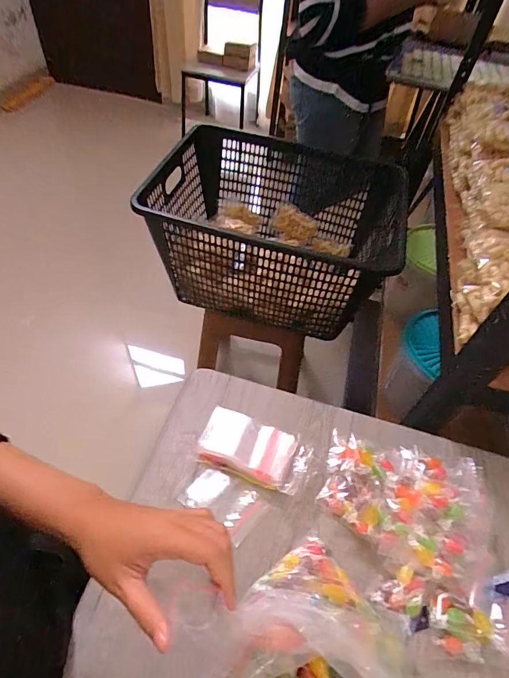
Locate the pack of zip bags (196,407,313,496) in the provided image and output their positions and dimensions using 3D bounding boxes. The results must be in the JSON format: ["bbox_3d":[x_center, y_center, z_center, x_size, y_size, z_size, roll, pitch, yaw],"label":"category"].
[{"bbox_3d":[0.000,0.142,0.497,0.136,0.027,0.074,20,52,10],"label":"pack of zip bags"}]

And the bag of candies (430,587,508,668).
[{"bbox_3d":[0.225,0.297,0.405,0.090,0.036,0.065,7,51,0],"label":"bag of candies"}]

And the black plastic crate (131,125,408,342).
[{"bbox_3d":[0.044,-0.269,0.992,0.540,0.278,0.459,15,52,6],"label":"black plastic crate"}]

